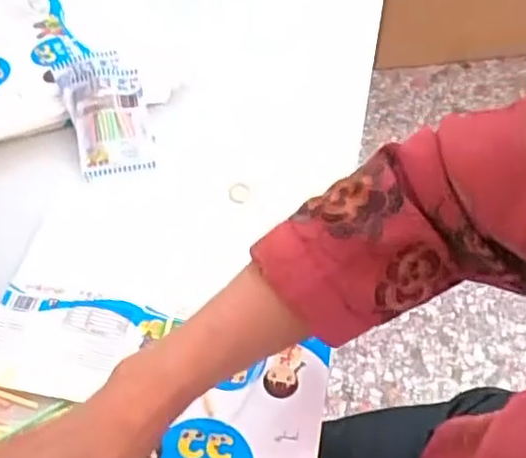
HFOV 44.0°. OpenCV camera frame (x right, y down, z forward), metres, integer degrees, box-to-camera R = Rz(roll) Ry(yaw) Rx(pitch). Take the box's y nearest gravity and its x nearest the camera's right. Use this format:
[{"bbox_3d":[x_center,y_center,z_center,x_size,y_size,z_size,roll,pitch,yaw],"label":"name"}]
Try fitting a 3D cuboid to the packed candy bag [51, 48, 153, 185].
[{"bbox_3d":[-0.147,-0.114,0.606,0.070,0.020,0.139,-17,73,-11],"label":"packed candy bag"}]

